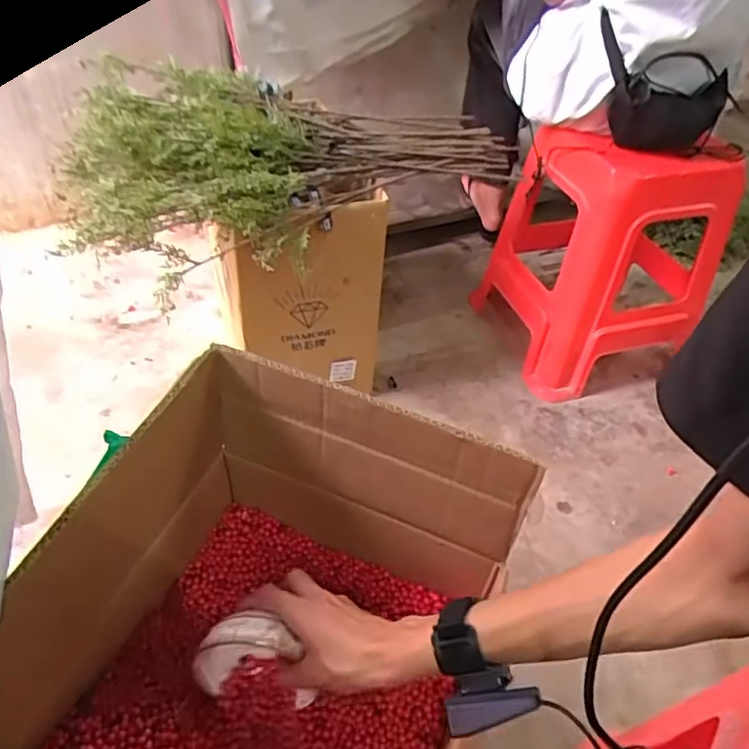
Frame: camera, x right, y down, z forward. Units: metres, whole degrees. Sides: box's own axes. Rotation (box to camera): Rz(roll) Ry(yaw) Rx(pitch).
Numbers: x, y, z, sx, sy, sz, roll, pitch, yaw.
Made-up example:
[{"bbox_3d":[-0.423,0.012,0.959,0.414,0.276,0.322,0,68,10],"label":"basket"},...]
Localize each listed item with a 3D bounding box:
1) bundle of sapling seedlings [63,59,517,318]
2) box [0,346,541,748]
[{"bbox_3d":[-0.162,-0.432,1.136,0.806,0.150,0.495,-28,52,-31],"label":"bundle of sapling seedlings"},{"bbox_3d":[-0.094,0.245,0.495,0.333,0.294,0.420,19,45,15],"label":"box"}]

